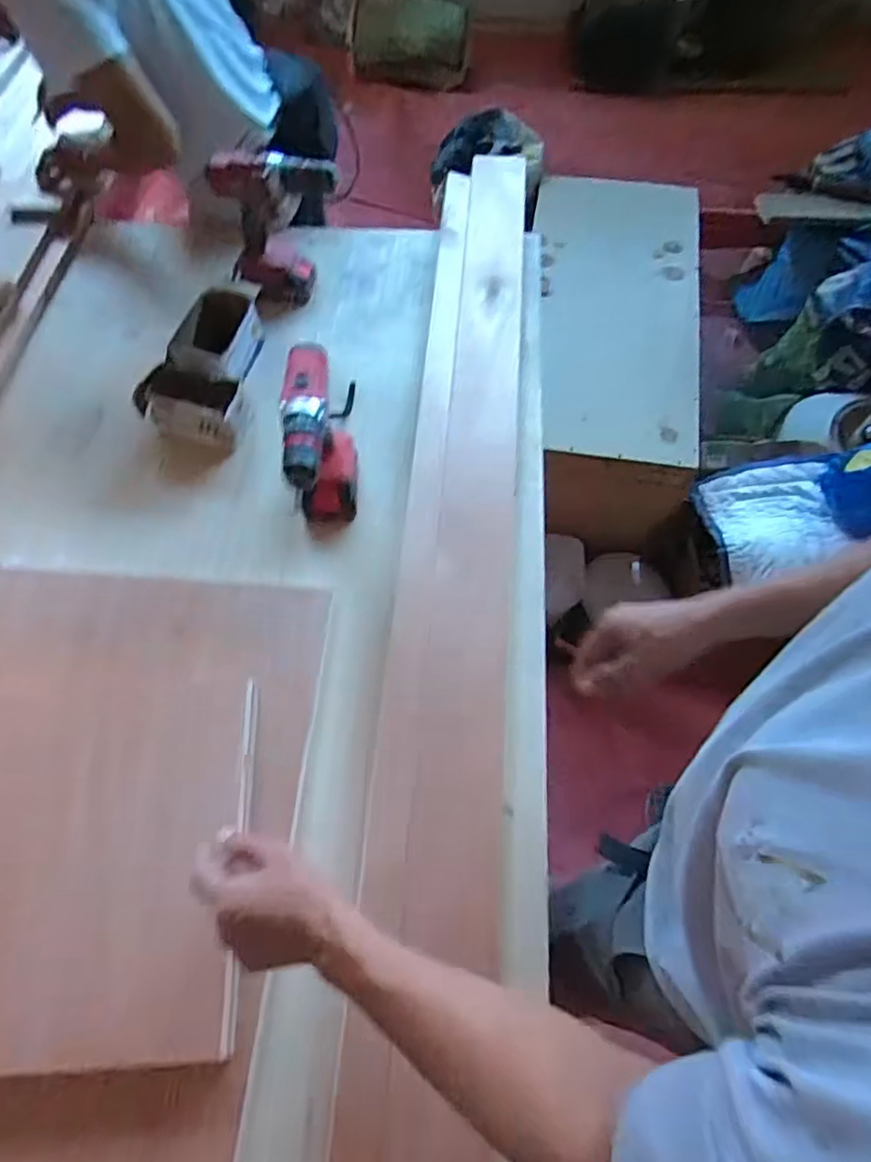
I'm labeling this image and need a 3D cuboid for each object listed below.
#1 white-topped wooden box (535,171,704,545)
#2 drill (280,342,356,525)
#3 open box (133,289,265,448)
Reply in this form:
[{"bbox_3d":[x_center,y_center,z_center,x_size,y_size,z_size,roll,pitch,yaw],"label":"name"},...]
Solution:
[{"bbox_3d":[0.450,-0.589,1.669,0.407,0.301,0.952,4,63,3],"label":"white-topped wooden box"},{"bbox_3d":[-0.144,-0.157,0.821,0.060,0.194,0.173,-2,63,0],"label":"drill"},{"bbox_3d":[-0.355,-0.330,0.995,0.152,0.080,0.256,7,63,4],"label":"open box"}]

